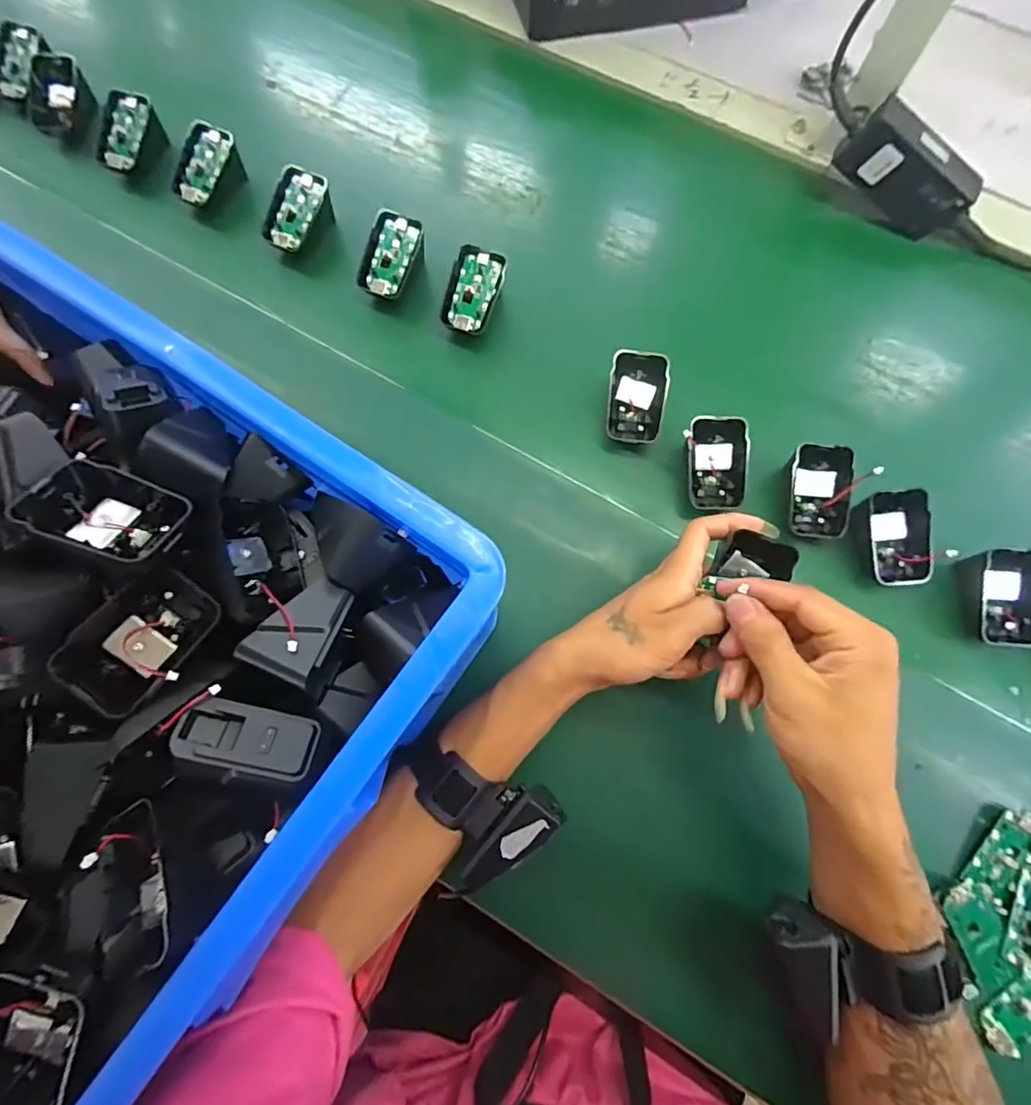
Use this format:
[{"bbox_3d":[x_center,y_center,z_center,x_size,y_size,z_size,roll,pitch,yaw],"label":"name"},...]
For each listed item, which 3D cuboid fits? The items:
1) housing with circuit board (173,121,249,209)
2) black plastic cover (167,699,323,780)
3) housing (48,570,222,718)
[{"bbox_3d":[-0.286,-0.352,0.498,0.039,0.042,0.069,30,78,8],"label":"housing with circuit board"},{"bbox_3d":[-0.129,0.090,0.258,0.062,0.013,0.029,15,76,-9],"label":"black plastic cover"},{"bbox_3d":[-0.189,0.044,0.272,0.044,0.032,0.071,43,77,-16],"label":"housing"}]

